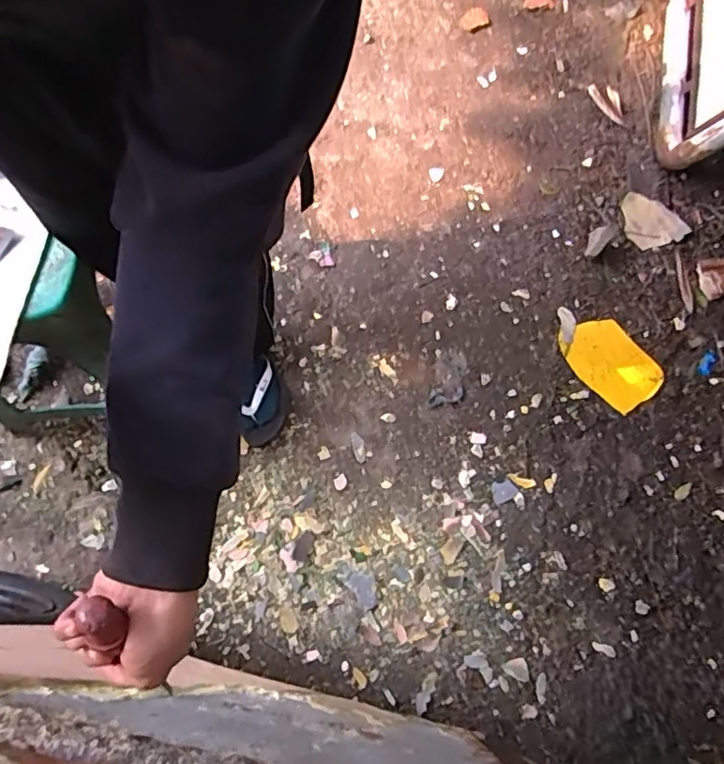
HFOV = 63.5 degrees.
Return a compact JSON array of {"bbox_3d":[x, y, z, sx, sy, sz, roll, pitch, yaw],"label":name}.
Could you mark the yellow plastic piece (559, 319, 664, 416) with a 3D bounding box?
[{"bbox_3d":[0.535,-0.040,1.263,0.144,0.014,0.208,-37,82,-7],"label":"yellow plastic piece"}]

